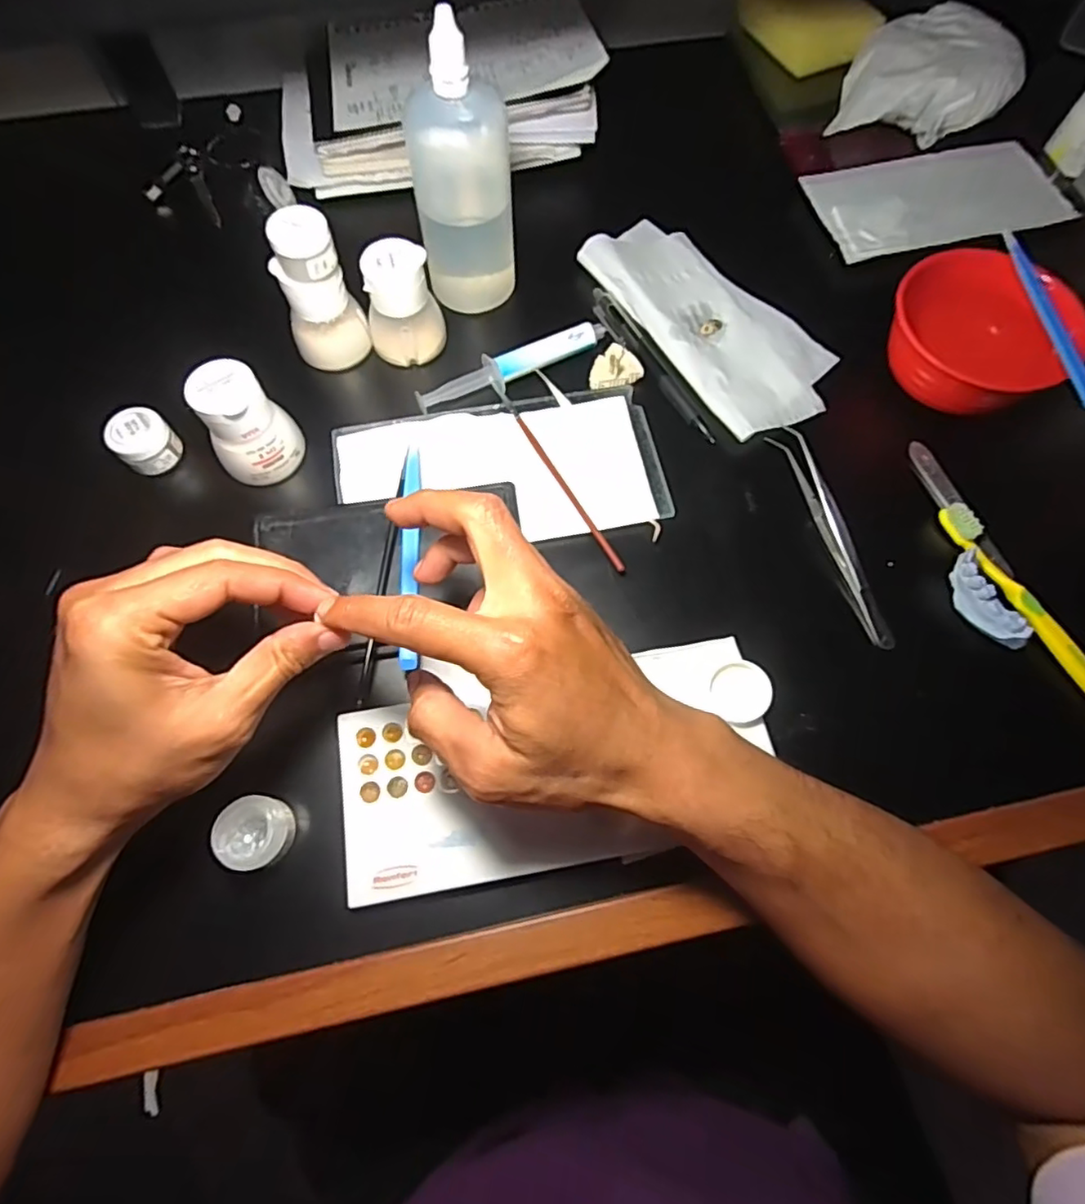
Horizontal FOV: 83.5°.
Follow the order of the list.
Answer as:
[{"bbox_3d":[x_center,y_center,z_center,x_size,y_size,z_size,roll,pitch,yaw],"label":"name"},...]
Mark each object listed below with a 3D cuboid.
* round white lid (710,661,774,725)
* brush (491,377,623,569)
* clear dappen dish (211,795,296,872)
[{"bbox_3d":[0.106,0.048,0.325,0.029,0.011,0.032,21,71,8],"label":"round white lid"},{"bbox_3d":[0.006,-0.083,0.378,0.006,0.004,0.158,-29,72,-10],"label":"brush"},{"bbox_3d":[-0.139,0.112,0.294,0.030,0.025,0.032,0,69,0],"label":"clear dappen dish"}]

